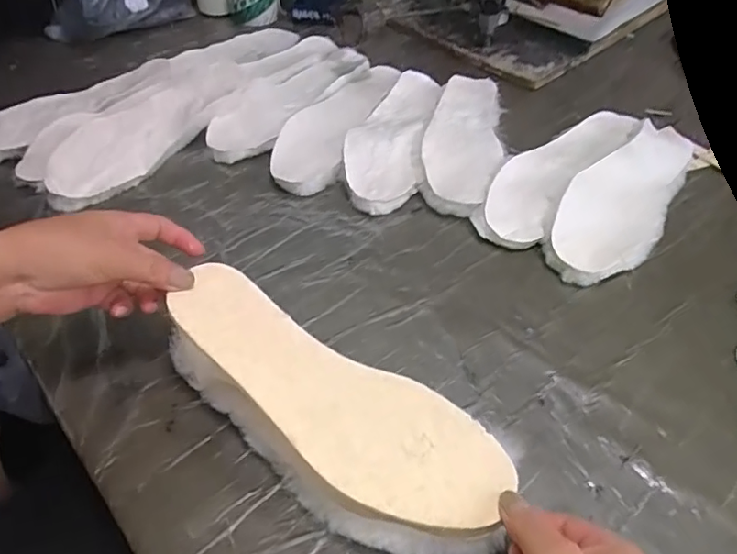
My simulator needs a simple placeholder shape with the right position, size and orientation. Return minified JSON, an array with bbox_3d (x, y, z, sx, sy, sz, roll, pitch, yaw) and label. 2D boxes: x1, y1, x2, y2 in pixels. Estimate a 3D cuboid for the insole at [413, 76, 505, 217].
[{"bbox_3d":[0.112,-0.174,0.656,0.090,0.023,0.277,9,50,10],"label":"insole"}]

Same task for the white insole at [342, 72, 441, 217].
[{"bbox_3d":[0.028,-0.179,0.666,0.091,0.024,0.277,8,49,8],"label":"white insole"}]

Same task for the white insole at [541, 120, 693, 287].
[{"bbox_3d":[0.264,-0.085,0.566,0.090,0.033,0.263,29,56,24],"label":"white insole"}]

